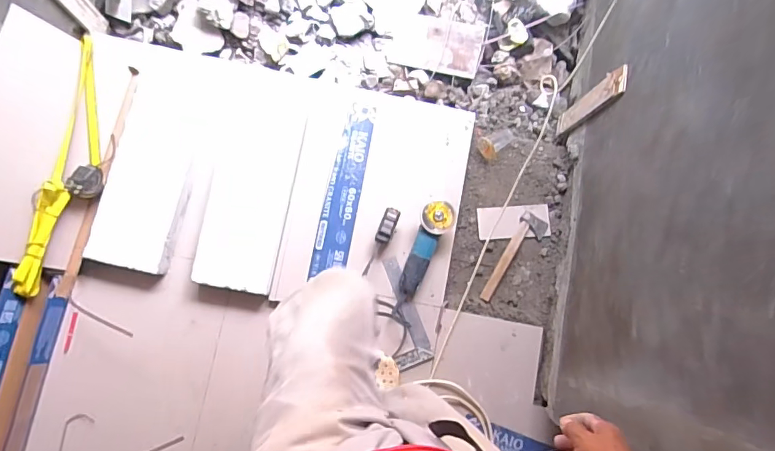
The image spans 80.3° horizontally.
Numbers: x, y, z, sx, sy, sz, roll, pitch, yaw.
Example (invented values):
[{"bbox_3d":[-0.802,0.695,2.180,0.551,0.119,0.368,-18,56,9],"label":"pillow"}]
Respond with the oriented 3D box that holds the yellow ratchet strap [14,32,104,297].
[{"bbox_3d":[-0.815,-0.143,1.194,0.095,0.105,0.655,14,81,-2],"label":"yellow ratchet strap"}]

